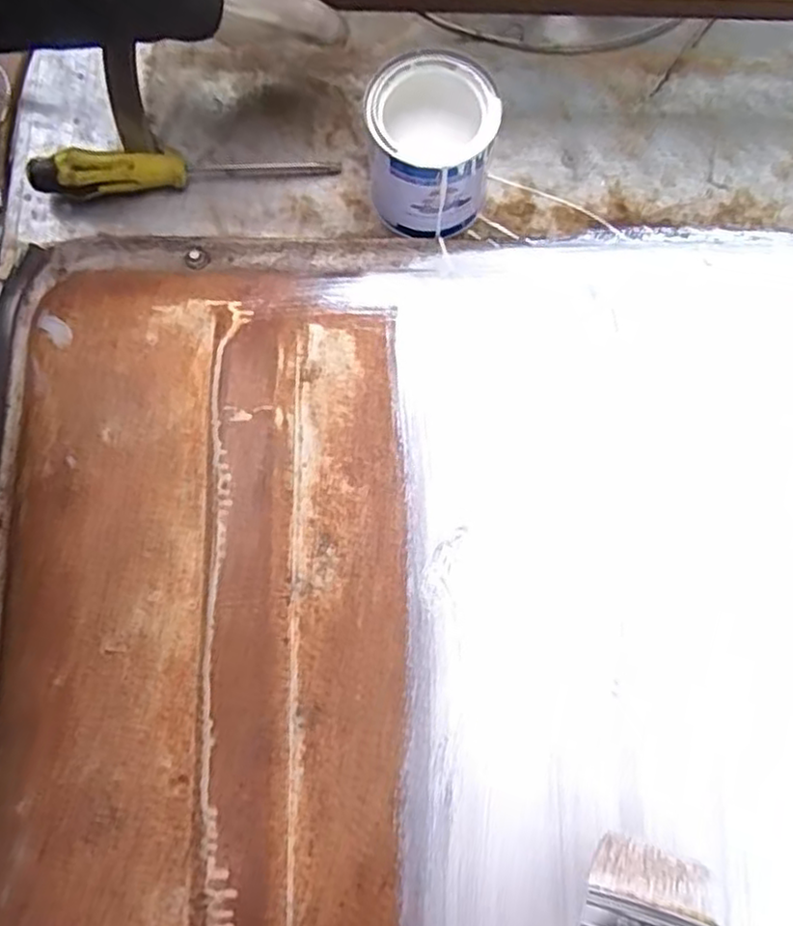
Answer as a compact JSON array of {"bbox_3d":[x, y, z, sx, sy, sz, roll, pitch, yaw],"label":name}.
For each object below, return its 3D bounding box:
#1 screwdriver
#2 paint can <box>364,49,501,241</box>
[{"bbox_3d":[-0.160,-0.223,0.525,0.223,0.038,0.024,-8,82,-3],"label":"screwdriver"},{"bbox_3d":[0.024,-0.224,0.504,0.088,0.095,0.099,-8,82,-3],"label":"paint can"}]

